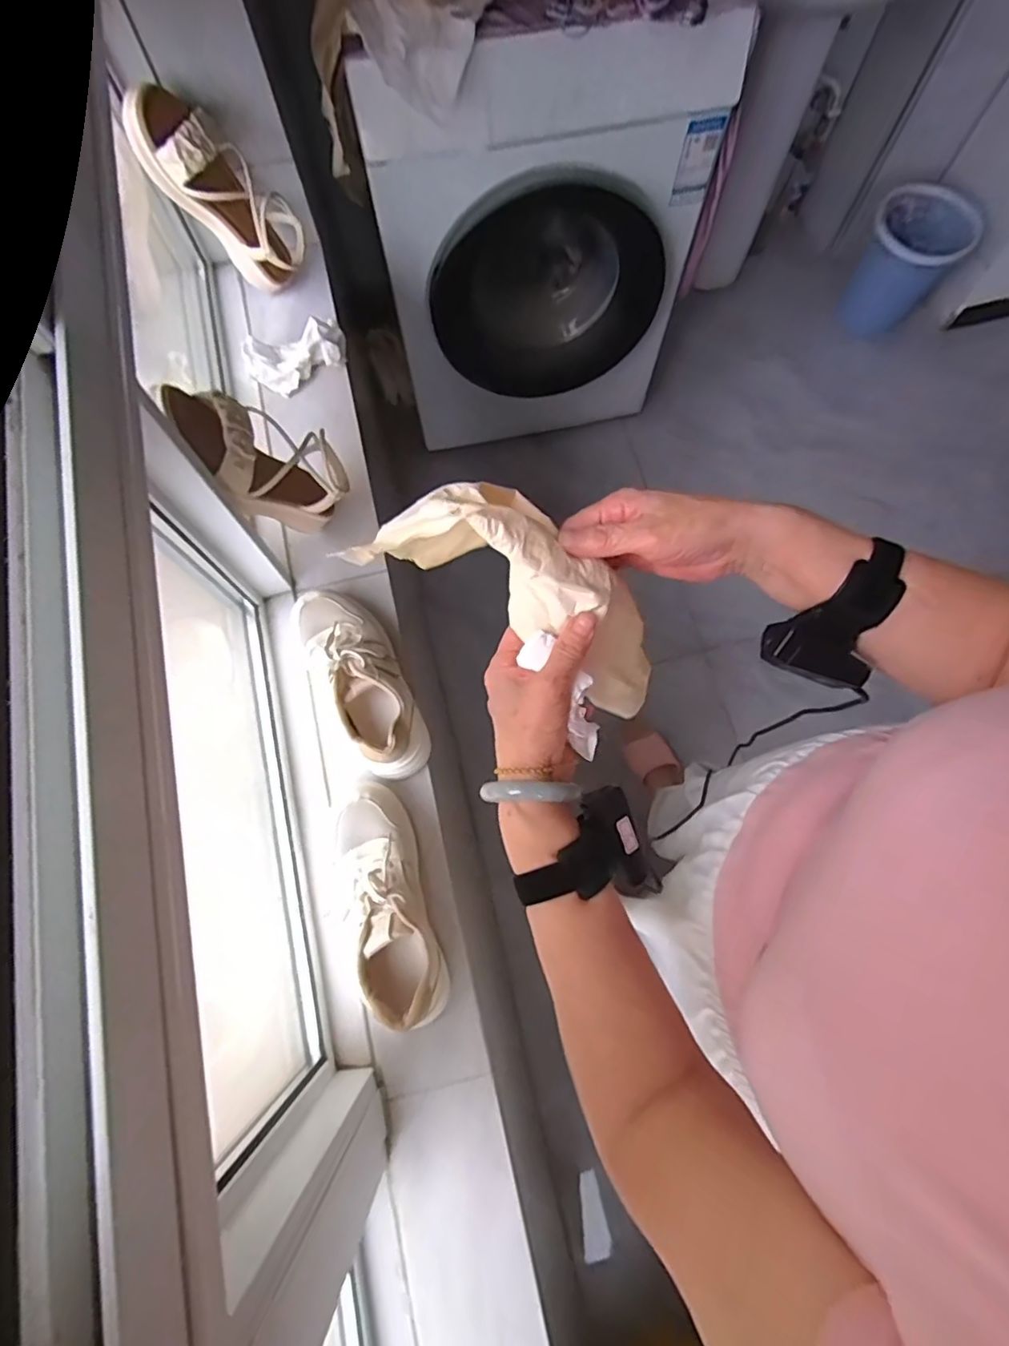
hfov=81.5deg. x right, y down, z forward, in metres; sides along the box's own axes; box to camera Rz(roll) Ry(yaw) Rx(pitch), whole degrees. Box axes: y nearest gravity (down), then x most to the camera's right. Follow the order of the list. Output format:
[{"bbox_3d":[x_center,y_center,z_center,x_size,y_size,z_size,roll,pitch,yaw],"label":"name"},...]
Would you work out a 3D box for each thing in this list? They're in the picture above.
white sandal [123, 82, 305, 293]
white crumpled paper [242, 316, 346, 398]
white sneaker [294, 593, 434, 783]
[{"bbox_3d":[-0.377,-0.642,0.785,0.104,0.247,0.093,-8,70,25],"label":"white sandal"},{"bbox_3d":[-0.300,-0.461,0.843,0.147,0.054,0.073,-23,73,-5],"label":"white crumpled paper"},{"bbox_3d":[-0.170,0.005,0.696,0.098,0.091,0.250,-31,74,-8],"label":"white sneaker"}]

